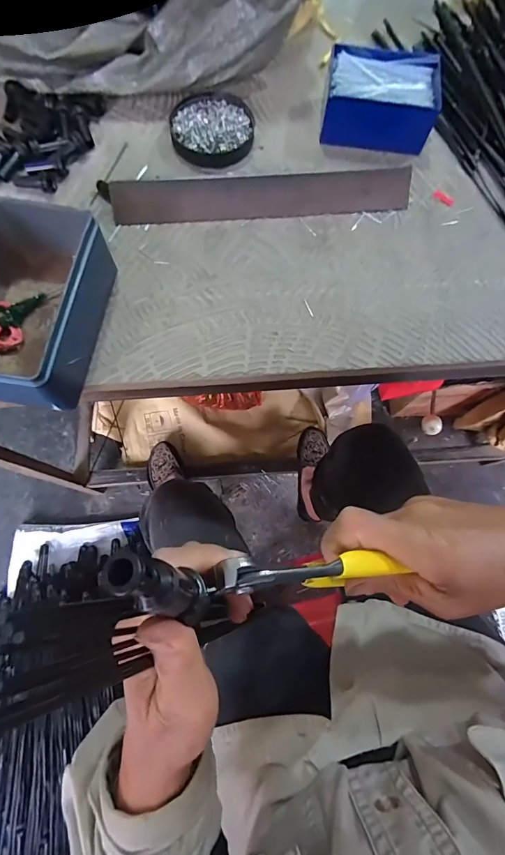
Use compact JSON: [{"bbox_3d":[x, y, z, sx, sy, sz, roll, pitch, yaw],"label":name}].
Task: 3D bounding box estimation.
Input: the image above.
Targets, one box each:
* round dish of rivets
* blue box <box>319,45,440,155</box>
[{"bbox_3d":[-0.042,-0.308,0.401,0.082,0.013,0.088,-6,74,-4],"label":"round dish of rivets"},{"bbox_3d":[0.128,-0.332,0.397,0.108,0.042,0.083,7,74,0],"label":"blue box"}]

